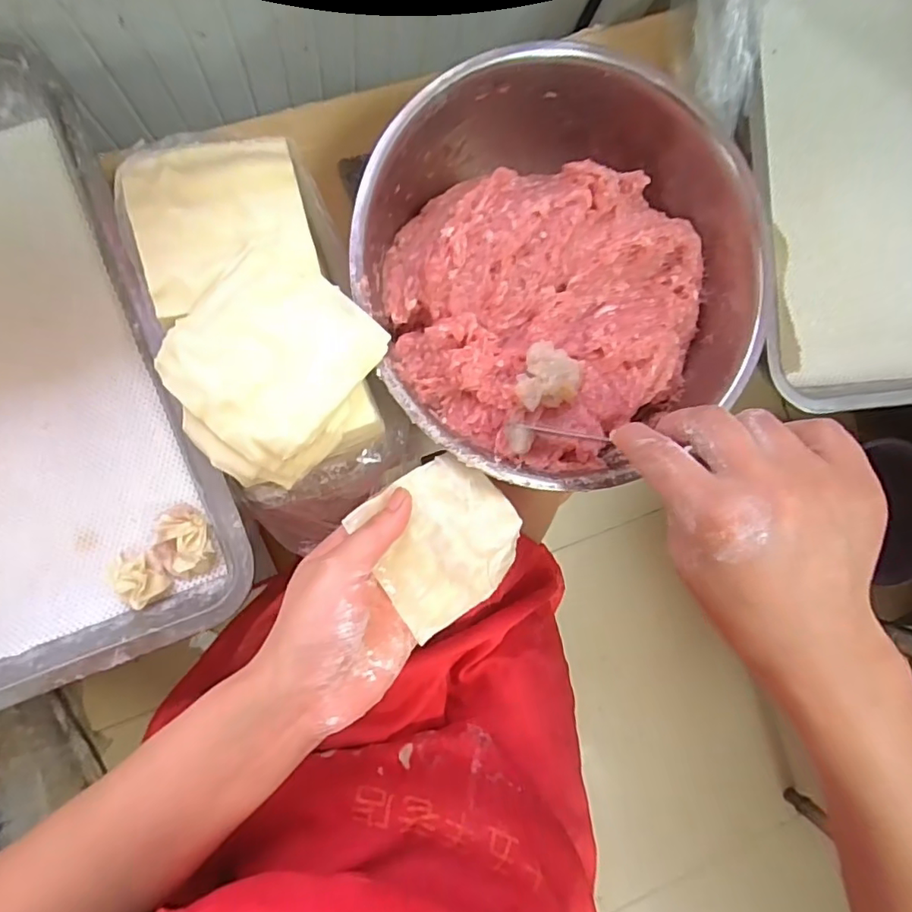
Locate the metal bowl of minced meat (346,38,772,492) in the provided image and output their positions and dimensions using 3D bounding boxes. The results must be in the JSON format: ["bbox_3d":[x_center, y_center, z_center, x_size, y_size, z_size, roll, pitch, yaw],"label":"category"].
[{"bbox_3d":[0.061,-0.110,0.349,0.238,0.083,0.223,0,91,-10],"label":"metal bowl of minced meat"}]

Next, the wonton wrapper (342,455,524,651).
[{"bbox_3d":[-0.006,0.047,0.312,0.082,0.008,0.082,-33,96,-11],"label":"wonton wrapper"}]

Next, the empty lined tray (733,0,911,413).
[{"bbox_3d":[0.314,-0.198,0.414,0.238,0.063,0.312,-11,93,-9],"label":"empty lined tray"}]

